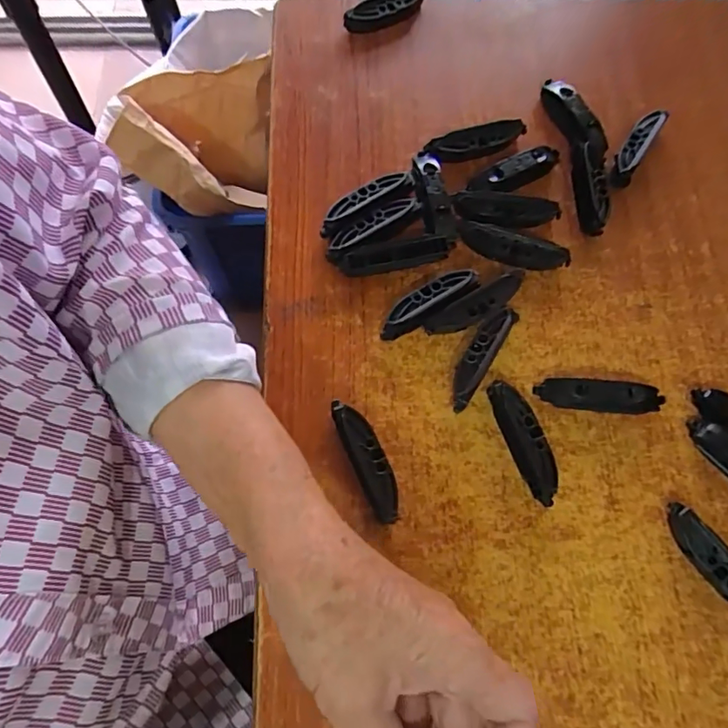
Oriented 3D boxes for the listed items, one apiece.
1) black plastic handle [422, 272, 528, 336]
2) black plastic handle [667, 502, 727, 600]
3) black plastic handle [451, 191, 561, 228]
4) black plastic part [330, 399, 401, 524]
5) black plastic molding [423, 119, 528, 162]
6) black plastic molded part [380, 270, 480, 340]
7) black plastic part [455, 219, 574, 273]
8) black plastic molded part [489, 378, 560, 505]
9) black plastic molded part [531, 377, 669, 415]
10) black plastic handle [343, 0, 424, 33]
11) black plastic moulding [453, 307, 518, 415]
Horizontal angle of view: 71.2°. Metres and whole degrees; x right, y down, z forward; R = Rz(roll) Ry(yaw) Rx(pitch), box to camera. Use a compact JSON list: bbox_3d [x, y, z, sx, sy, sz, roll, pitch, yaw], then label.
[{"bbox_3d":[0.078,-0.039,0.355,0.074,0.022,0.019,-28,74,-10],"label":"black plastic handle"},{"bbox_3d":[0.213,0.122,0.306,0.020,0.019,0.081,-37,75,-12],"label":"black plastic handle"},{"bbox_3d":[0.105,-0.112,0.381,0.078,0.019,0.023,6,71,2],"label":"black plastic handle"},{"bbox_3d":[0.003,0.060,0.323,0.020,0.018,0.080,-24,73,-9],"label":"black plastic part"},{"bbox_3d":[0.090,-0.174,0.403,0.081,0.021,0.020,-20,72,-7],"label":"black plastic molding"},{"bbox_3d":[0.045,-0.042,0.357,0.076,0.017,0.022,-32,74,-11],"label":"black plastic molded part"},{"bbox_3d":[0.107,-0.082,0.368,0.080,0.021,0.020,17,72,5],"label":"black plastic part"},{"bbox_3d":[0.104,0.050,0.328,0.022,0.019,0.079,-20,72,-7],"label":"black plastic molded part"},{"bbox_3d":[0.157,0.021,0.337,0.081,0.021,0.017,6,71,1],"label":"black plastic molded part"},{"bbox_3d":[0.019,-0.306,0.443,0.074,0.028,0.019,-16,72,-6],"label":"black plastic handle"},{"bbox_3d":[0.078,-0.005,0.345,0.019,0.018,0.077,31,74,10],"label":"black plastic moulding"}]

